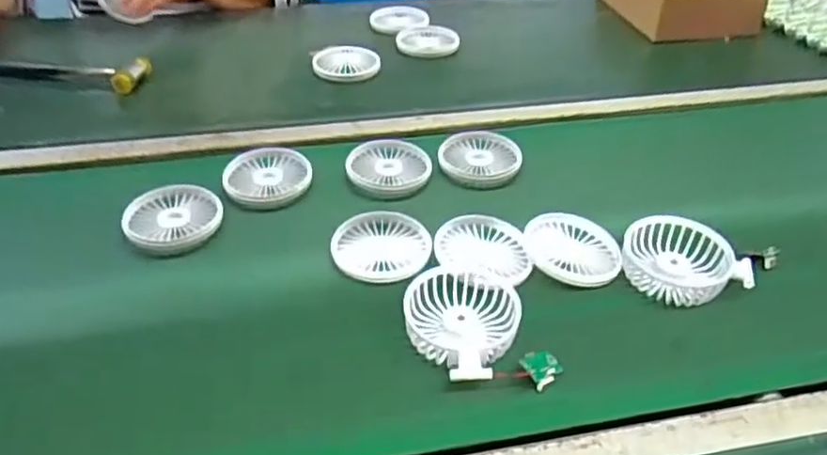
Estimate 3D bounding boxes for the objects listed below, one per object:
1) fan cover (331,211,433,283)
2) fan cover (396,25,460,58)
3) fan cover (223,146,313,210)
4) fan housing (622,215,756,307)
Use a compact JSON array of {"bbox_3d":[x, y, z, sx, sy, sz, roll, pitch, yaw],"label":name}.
[{"bbox_3d":[-0.028,0.015,0.586,0.086,0.009,0.084,-6,41,-10],"label":"fan cover"},{"bbox_3d":[0.021,-0.267,0.925,0.087,0.012,0.090,5,40,3],"label":"fan cover"},{"bbox_3d":[-0.148,-0.052,0.666,0.086,0.014,0.089,-6,40,-10],"label":"fan cover"},{"bbox_3d":[0.232,0.028,0.566,0.094,0.031,0.084,-5,40,-8],"label":"fan housing"}]

